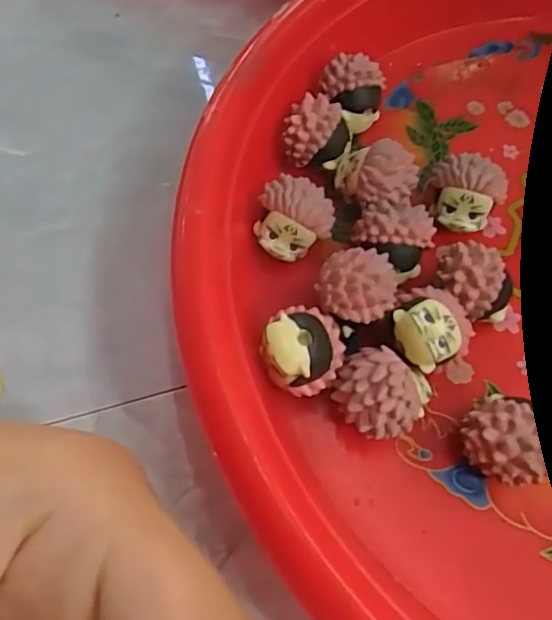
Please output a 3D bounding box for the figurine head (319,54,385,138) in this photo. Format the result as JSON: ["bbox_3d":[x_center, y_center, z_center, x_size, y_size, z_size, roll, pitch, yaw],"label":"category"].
[{"bbox_3d":[0.022,-0.063,0.171,0.018,0.019,0.016,-39,71,-20],"label":"figurine head"}]

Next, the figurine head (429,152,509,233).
[{"bbox_3d":[0.050,-0.031,0.157,0.018,0.019,0.014,35,66,14],"label":"figurine head"}]

